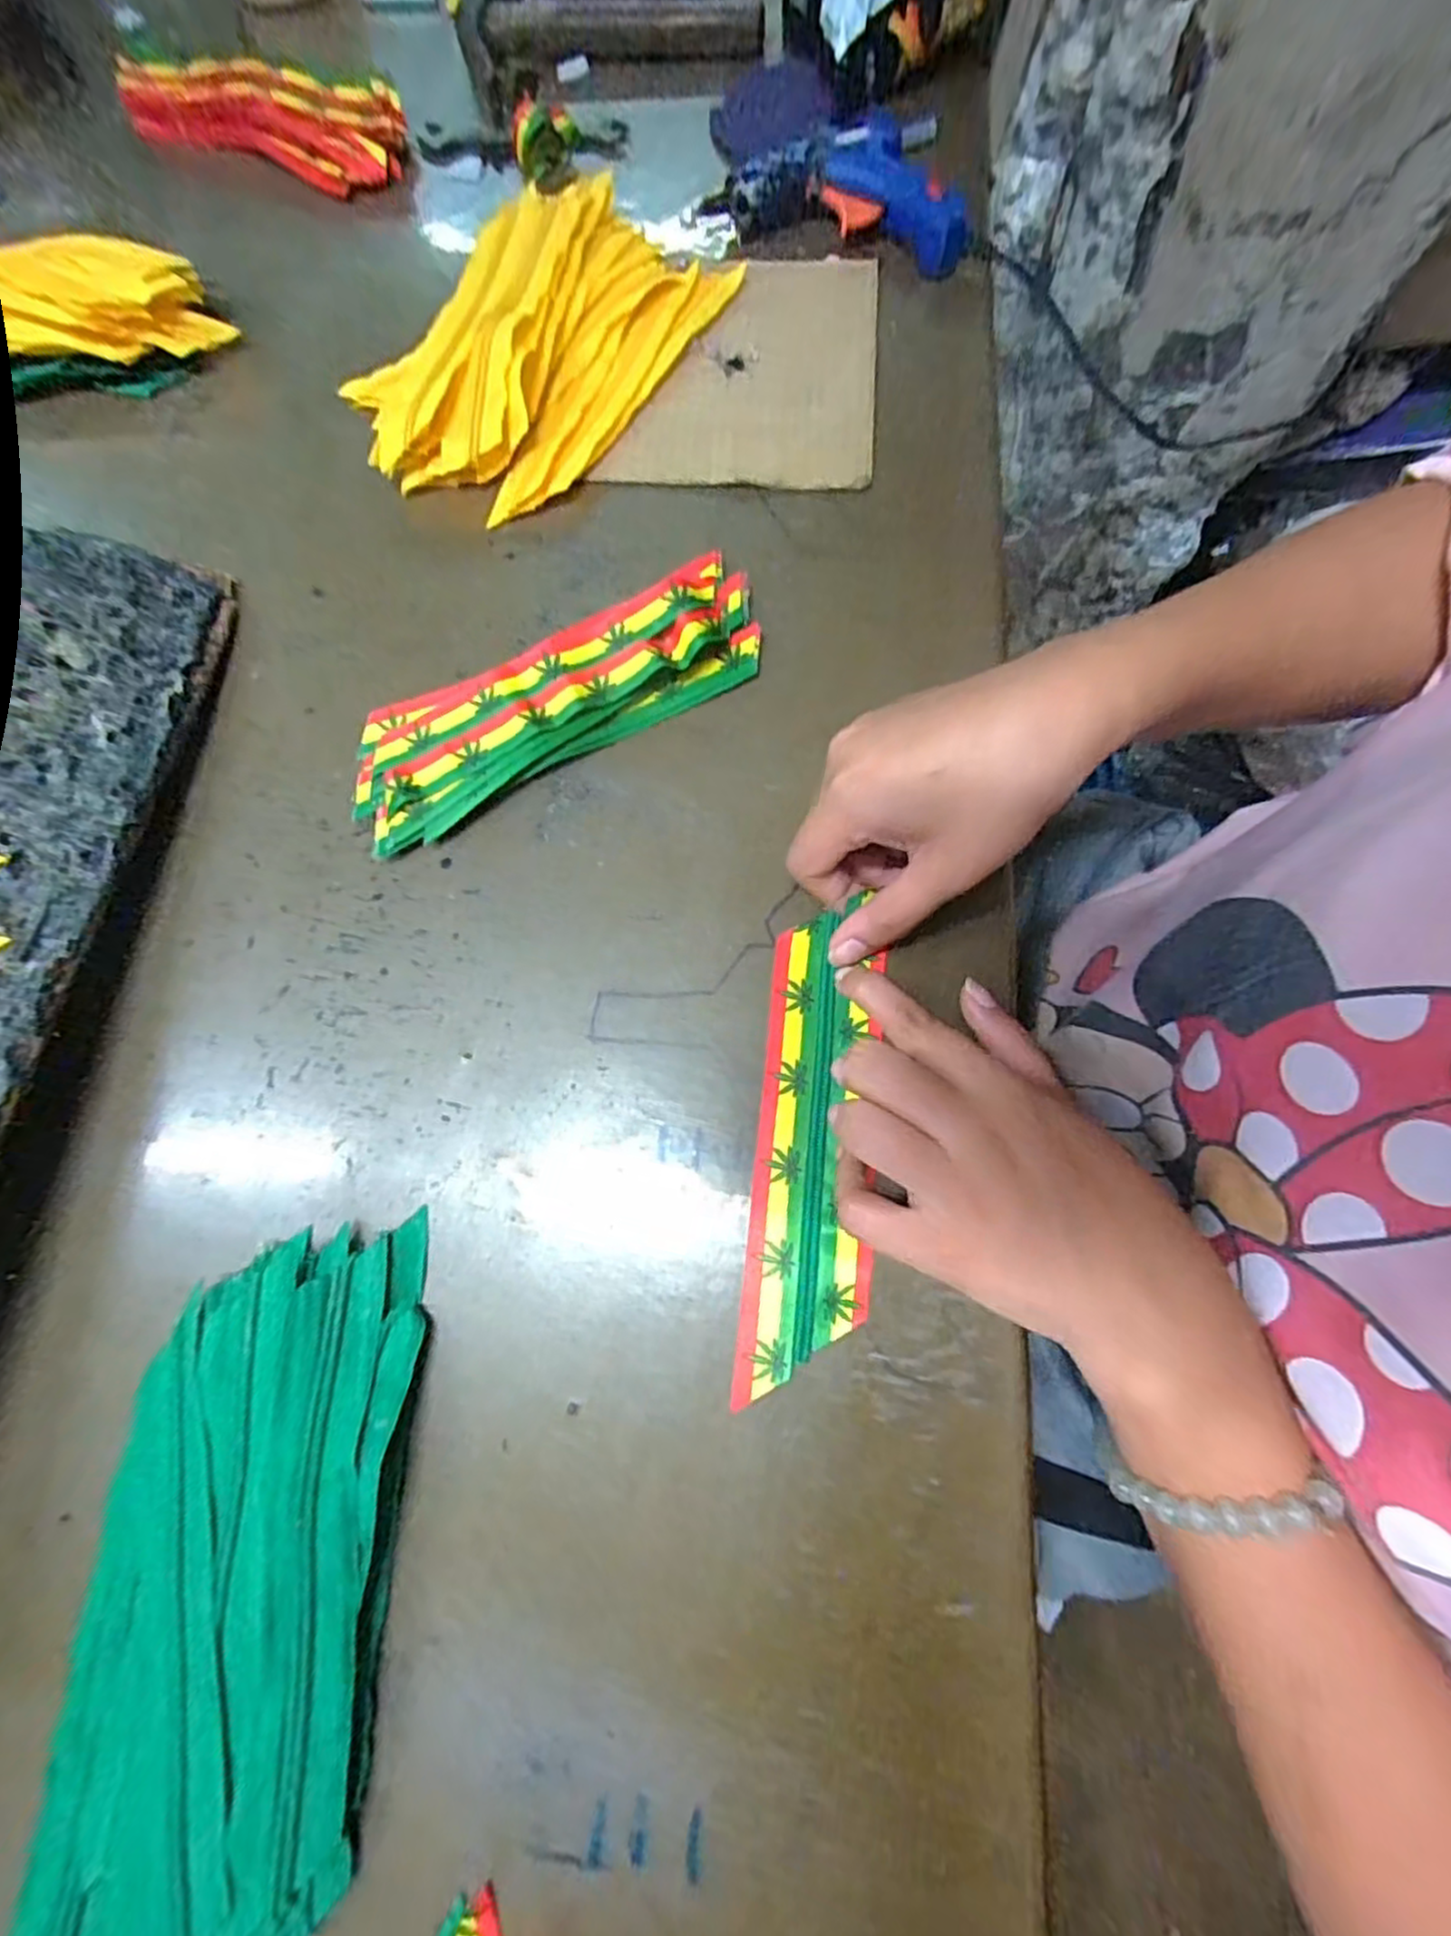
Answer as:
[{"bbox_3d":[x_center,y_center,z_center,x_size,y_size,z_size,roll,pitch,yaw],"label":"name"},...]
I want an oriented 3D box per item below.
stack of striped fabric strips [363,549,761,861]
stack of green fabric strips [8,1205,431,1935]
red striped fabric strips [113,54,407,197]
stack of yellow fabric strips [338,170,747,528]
[{"bbox_3d":[-0.075,-0.122,0.321,0.193,0.020,0.068,-27,75,-5],"label":"stack of striped fabric strips"},{"bbox_3d":[-0.157,0.191,0.231,0.092,0.027,0.200,1,74,2],"label":"stack of green fabric strips"},{"bbox_3d":[-0.286,-0.509,0.431,0.183,0.032,0.049,12,75,5],"label":"red striped fabric strips"},{"bbox_3d":[-0.098,-0.329,0.372,0.138,0.035,0.215,36,79,11],"label":"stack of yellow fabric strips"}]

